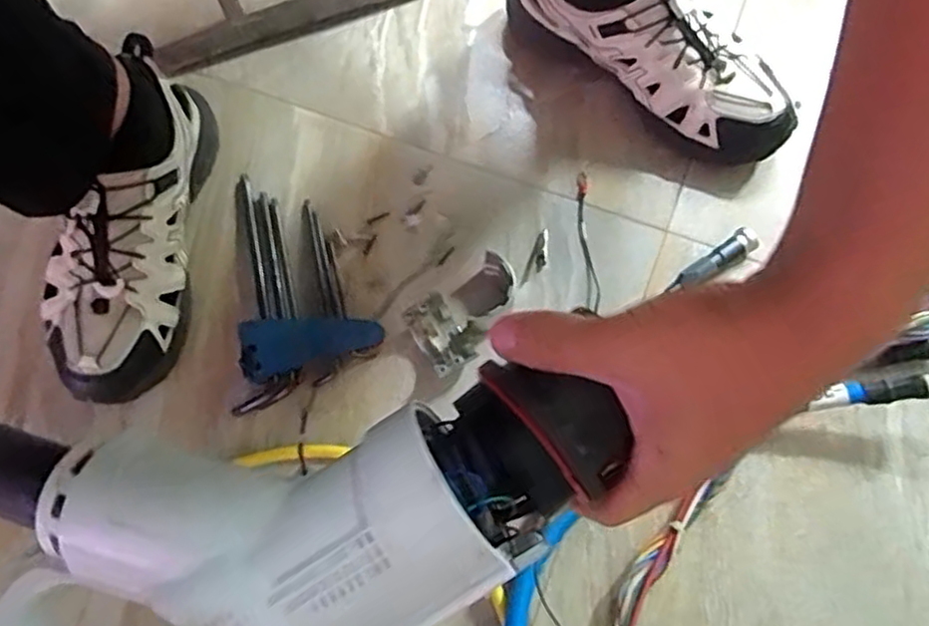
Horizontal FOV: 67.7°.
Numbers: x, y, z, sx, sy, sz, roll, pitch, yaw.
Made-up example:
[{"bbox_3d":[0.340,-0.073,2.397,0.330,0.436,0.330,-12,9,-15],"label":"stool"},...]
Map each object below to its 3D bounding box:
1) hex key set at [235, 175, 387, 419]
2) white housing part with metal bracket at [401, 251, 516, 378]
[{"bbox_3d":[-0.127,-0.020,0.558,0.109,0.028,0.188,-4,71,-1],"label":"hex key set"},{"bbox_3d":[0.002,0.000,0.544,0.091,0.035,0.064,-33,74,-10],"label":"white housing part with metal bracket"}]

